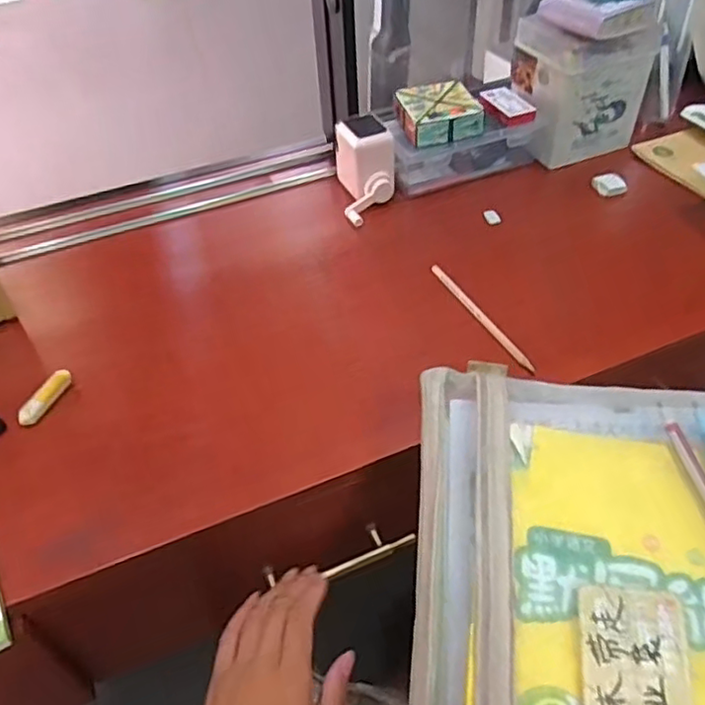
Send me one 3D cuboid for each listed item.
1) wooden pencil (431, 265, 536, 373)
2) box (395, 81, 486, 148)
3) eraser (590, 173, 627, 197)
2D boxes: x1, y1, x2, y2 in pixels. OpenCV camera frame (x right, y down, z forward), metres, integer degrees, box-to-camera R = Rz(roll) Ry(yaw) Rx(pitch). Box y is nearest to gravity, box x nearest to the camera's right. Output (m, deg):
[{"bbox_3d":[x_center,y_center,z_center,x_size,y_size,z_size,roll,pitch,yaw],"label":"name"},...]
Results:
[{"bbox_3d":[0.118,-0.036,0.587,0.009,0.005,0.161,-22,49,-16],"label":"wooden pencil"},{"bbox_3d":[0.098,-0.275,0.720,0.084,0.030,0.088,-14,47,-8],"label":"box"},{"bbox_3d":[0.298,-0.195,0.727,0.038,0.018,0.021,12,48,15],"label":"eraser"}]

